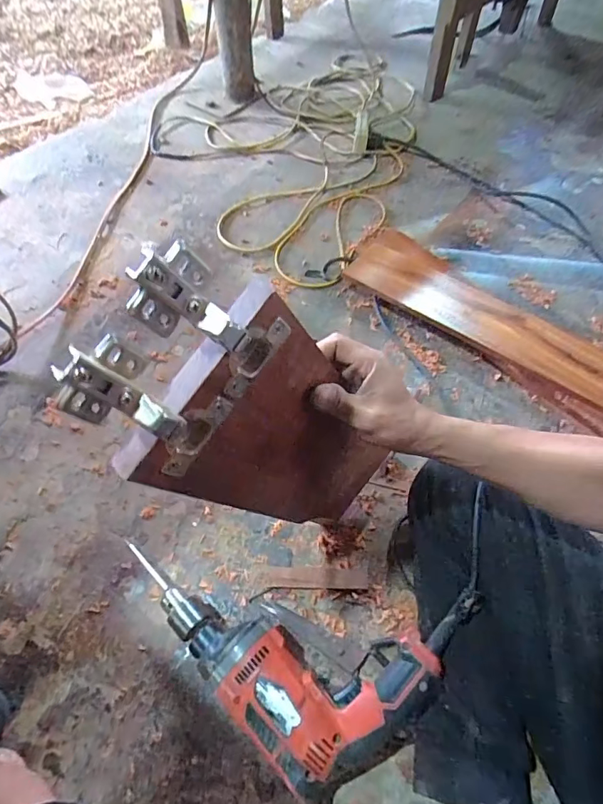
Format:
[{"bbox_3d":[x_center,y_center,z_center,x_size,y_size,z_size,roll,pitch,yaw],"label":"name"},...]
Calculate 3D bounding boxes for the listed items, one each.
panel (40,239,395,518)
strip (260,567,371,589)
[{"bbox_3d":[-0.017,0.026,0.374,0.034,0.357,0.143,34,87,36],"label":"panel"},{"bbox_3d":[0.018,0.230,0.596,0.136,0.008,0.027,0,57,1],"label":"strip"}]

